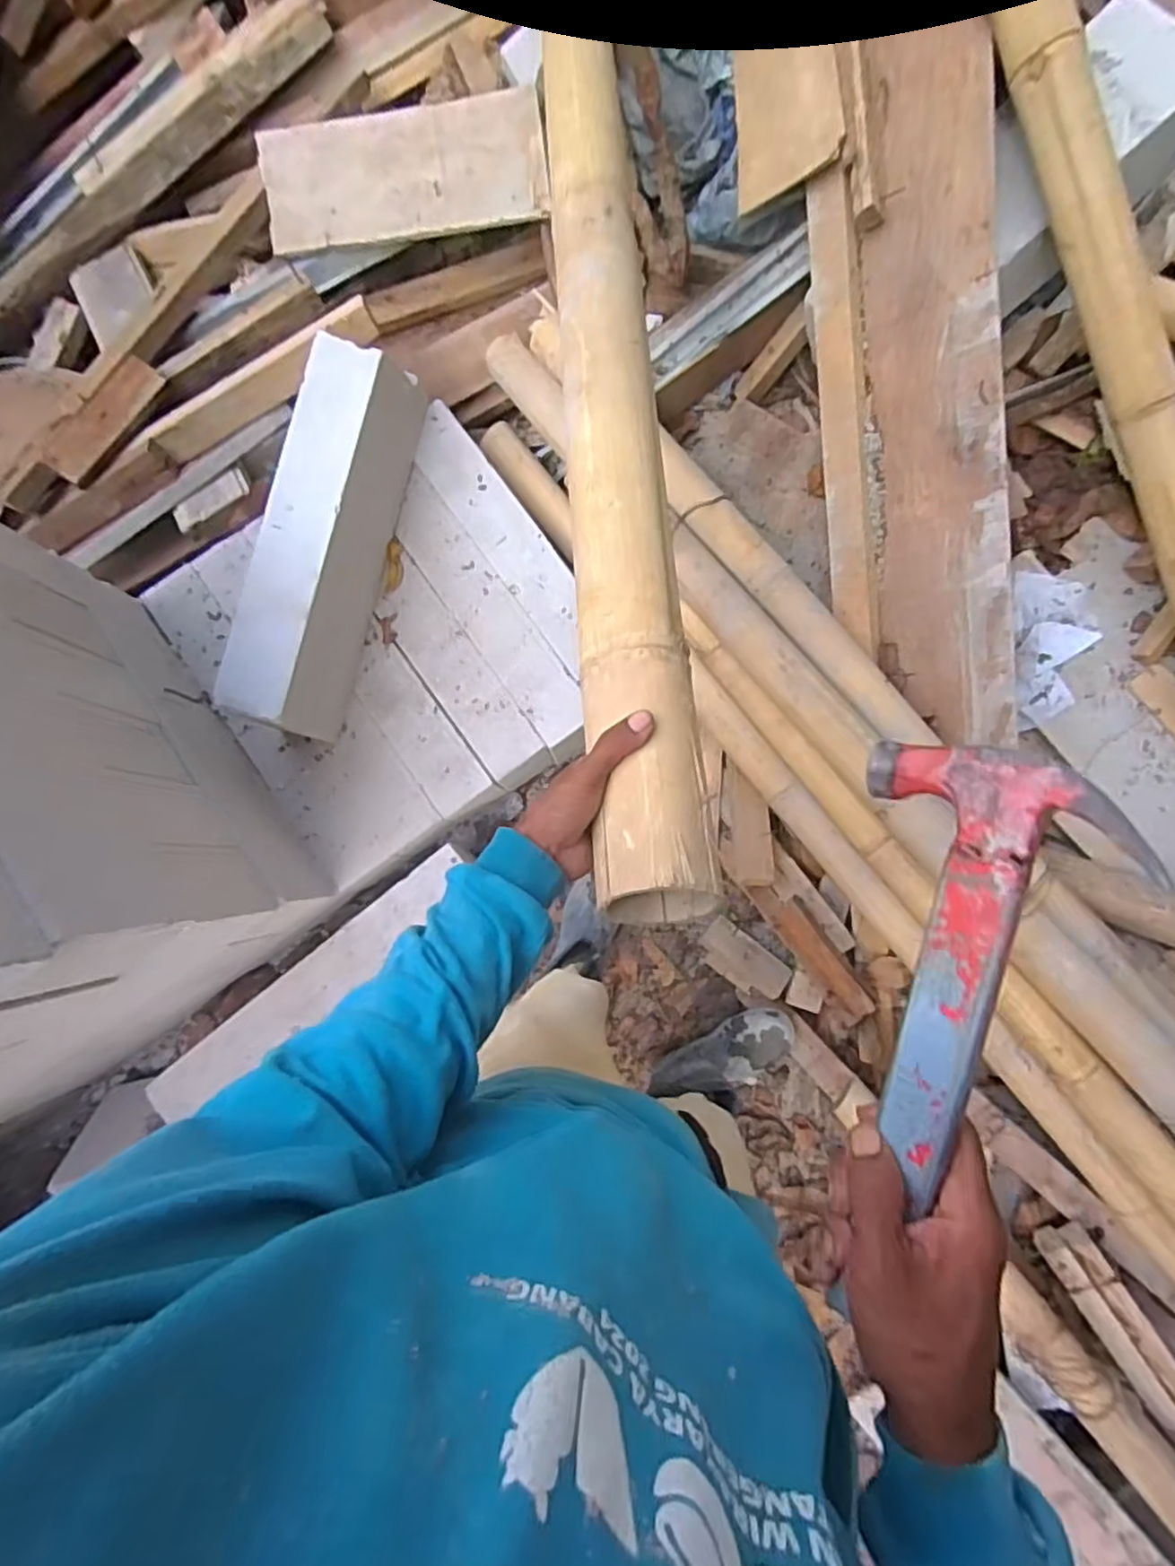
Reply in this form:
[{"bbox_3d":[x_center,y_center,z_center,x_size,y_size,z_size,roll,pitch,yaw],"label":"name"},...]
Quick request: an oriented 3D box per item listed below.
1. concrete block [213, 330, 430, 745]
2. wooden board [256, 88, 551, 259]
[{"bbox_3d":[-0.381,-0.354,1.090,0.129,0.209,0.566,15,86,3],"label":"concrete block"},{"bbox_3d":[-0.300,-0.997,1.187,0.459,0.029,0.182,-9,105,-1],"label":"wooden board"}]

